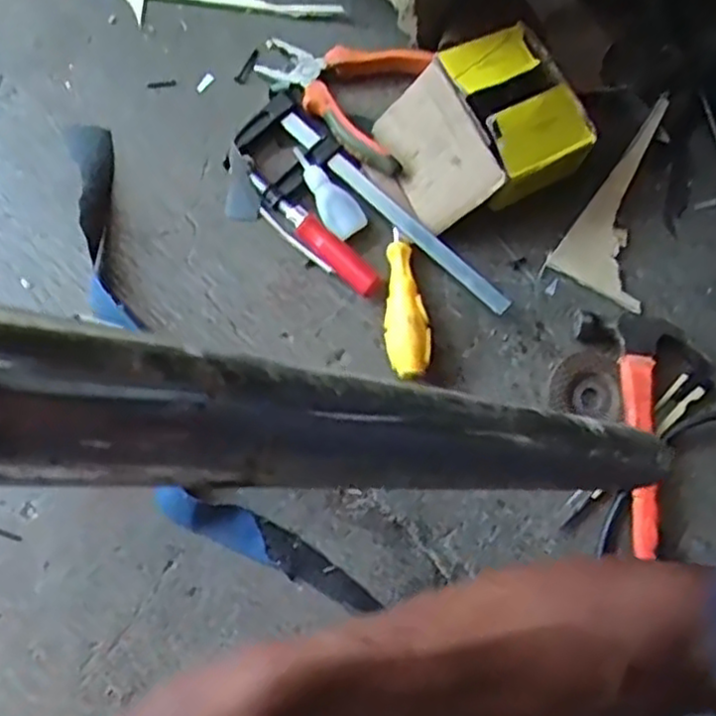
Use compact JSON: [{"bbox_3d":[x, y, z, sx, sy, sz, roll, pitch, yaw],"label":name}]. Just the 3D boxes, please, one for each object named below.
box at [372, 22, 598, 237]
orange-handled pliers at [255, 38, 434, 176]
[{"bbox_3d":[0.093,-0.177,0.556,0.142,0.059,0.117,-23,79,-5],"label":"box"},{"bbox_3d":[-0.020,-0.213,0.588,0.143,0.017,0.093,20,94,18],"label":"orange-handled pliers"}]

